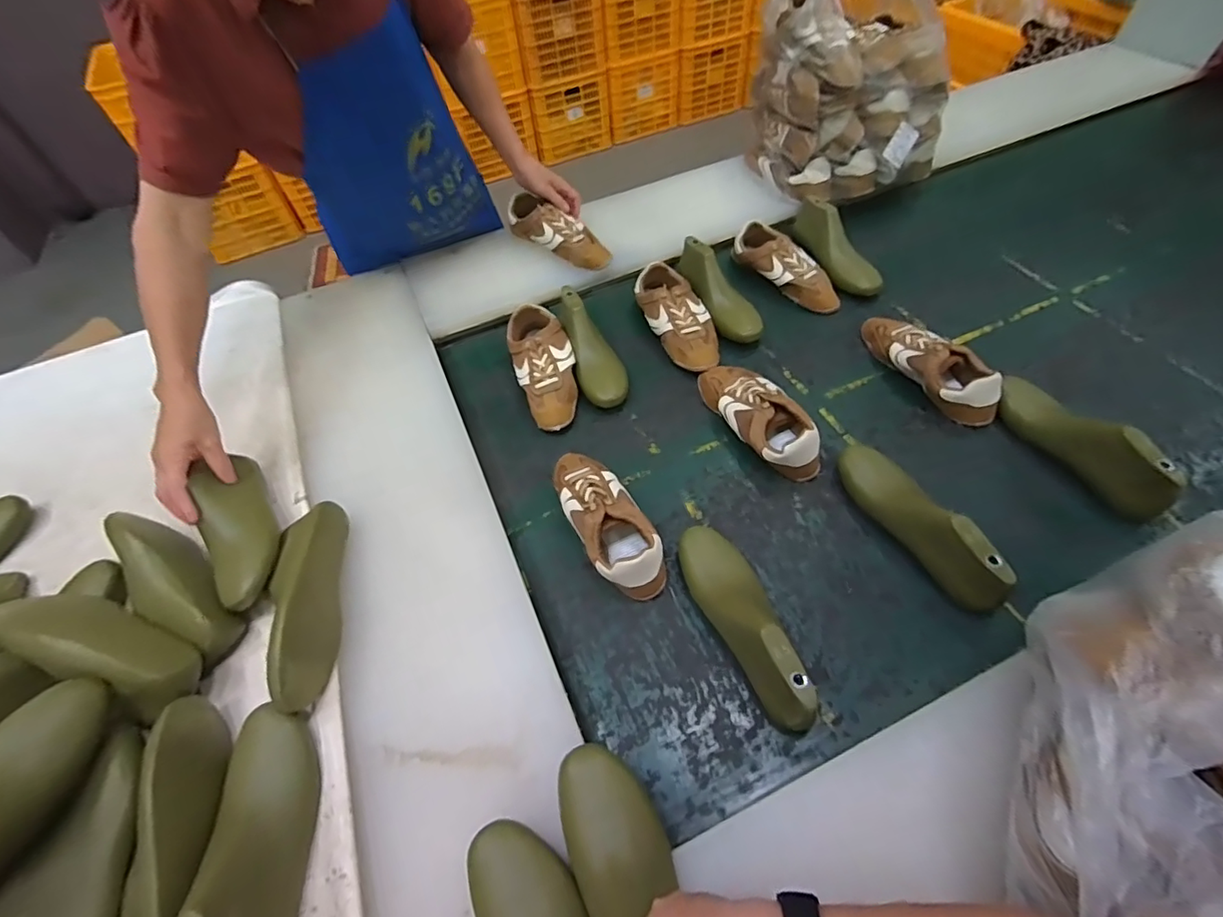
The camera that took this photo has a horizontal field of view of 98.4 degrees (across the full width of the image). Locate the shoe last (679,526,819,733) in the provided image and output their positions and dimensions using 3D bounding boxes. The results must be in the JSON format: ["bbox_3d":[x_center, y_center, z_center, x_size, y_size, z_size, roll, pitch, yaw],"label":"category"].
[{"bbox_3d":[0.160,0.177,0.616,0.080,0.091,0.255,-24,57,-12],"label":"shoe last"}]

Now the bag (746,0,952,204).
[{"bbox_3d":[0.473,-0.724,1.034,0.322,0.315,0.252,-12,55,-4],"label":"bag"}]

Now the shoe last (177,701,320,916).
[{"bbox_3d":[-0.322,0.348,0.473,0.068,0.079,0.252,-14,56,-5],"label":"shoe last"}]

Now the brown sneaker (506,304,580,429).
[{"bbox_3d":[-0.109,-0.154,0.880,0.096,0.075,0.226,-18,56,-8],"label":"brown sneaker"}]

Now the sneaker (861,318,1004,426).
[{"bbox_3d":[0.507,-0.156,0.847,0.082,0.075,0.254,-26,57,-13],"label":"sneaker"}]

